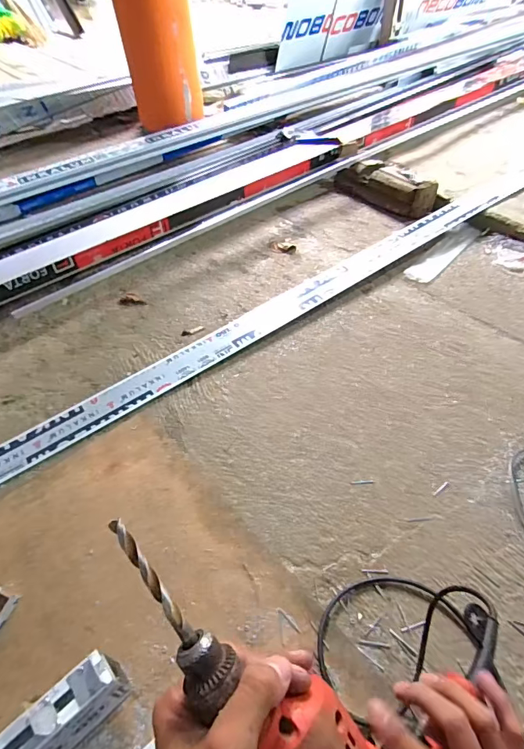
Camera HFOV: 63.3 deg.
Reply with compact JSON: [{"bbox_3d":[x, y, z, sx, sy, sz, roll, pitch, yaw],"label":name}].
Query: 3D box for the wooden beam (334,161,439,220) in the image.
[{"bbox_3d":[0.355,-0.549,1.234,0.109,0.082,0.308,-35,55,-24],"label":"wooden beam"}]

